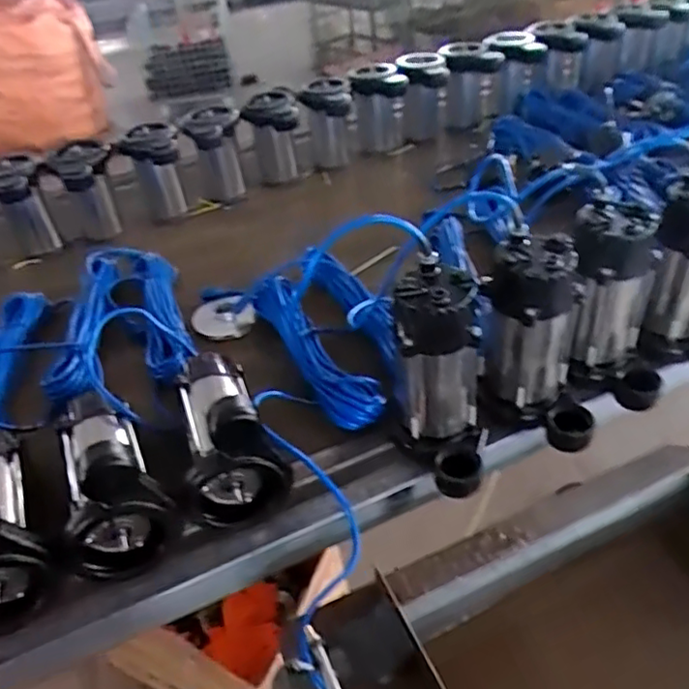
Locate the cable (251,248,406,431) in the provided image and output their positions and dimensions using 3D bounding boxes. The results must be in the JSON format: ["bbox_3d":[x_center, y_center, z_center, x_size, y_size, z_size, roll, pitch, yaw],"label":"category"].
[{"bbox_3d":[-0.024,-0.026,0.925,0.195,0.101,0.366,-13,40,-8],"label":"cable"}]

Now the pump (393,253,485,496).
[{"bbox_3d":[0.109,0.039,0.701,0.105,0.221,0.154,-1,40,7],"label":"pump"}]

